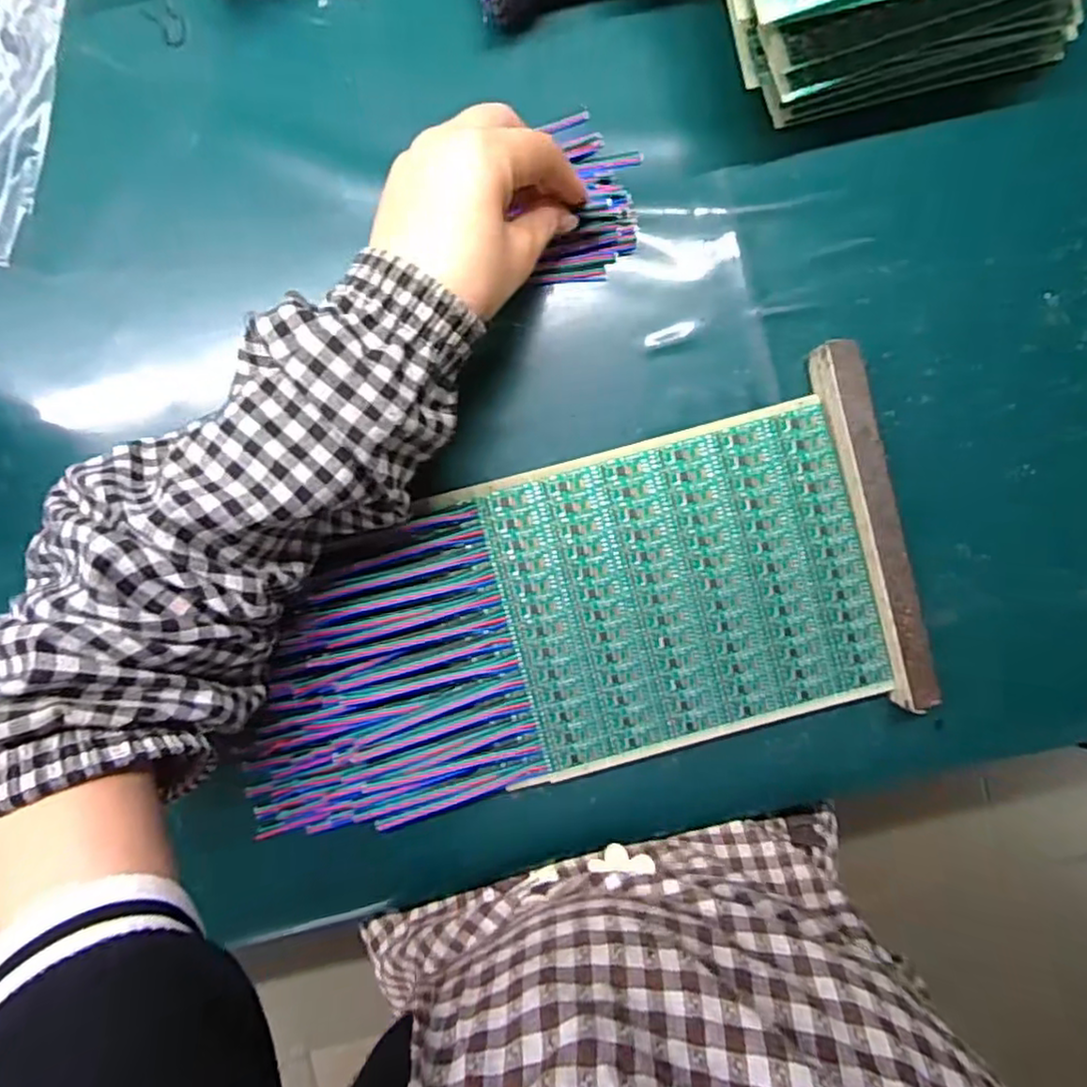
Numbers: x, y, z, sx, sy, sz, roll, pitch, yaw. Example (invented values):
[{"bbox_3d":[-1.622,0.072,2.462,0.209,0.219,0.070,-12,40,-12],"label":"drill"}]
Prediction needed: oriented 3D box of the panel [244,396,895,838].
[{"bbox_3d":[0.004,0.045,0.360,0.339,0.022,0.163,-15,93,-2],"label":"panel"}]

